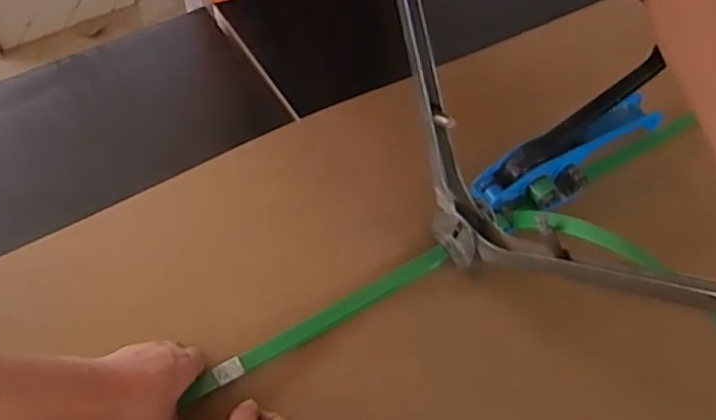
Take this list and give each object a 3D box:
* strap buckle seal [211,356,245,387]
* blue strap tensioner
[{"bbox_3d":[-0.120,0.150,0.594,0.028,0.004,0.019,-24,62,-17],"label":"strap buckle seal"},{"bbox_3d":[0.255,-0.081,0.713,0.266,0.107,0.070,-27,63,-19],"label":"blue strap tensioner"}]

